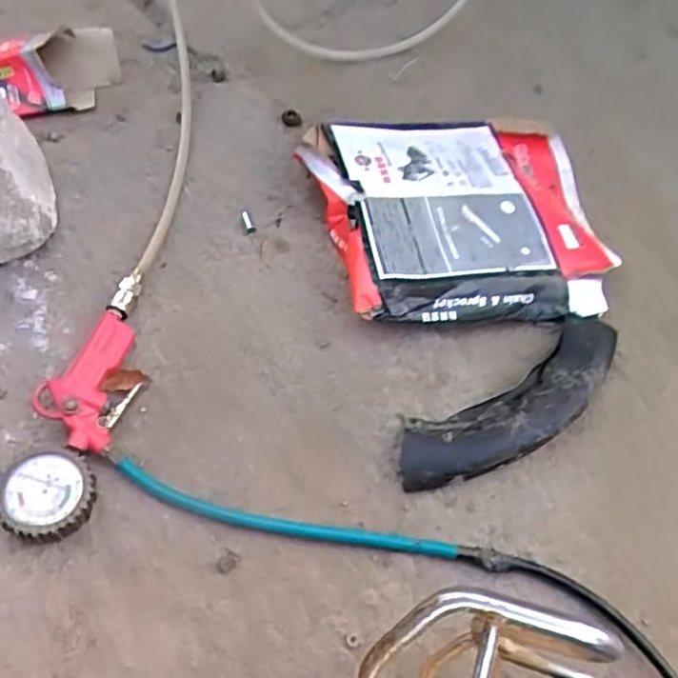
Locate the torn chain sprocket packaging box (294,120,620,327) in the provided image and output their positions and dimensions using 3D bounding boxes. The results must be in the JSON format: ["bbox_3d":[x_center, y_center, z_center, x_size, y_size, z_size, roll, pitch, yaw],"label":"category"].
[{"bbox_3d":[0.127,-0.137,0.683,0.299,0.049,0.271,-9,61,-9],"label":"torn chain sprocket packaging box"}]

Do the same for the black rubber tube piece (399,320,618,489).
[{"bbox_3d":[0.162,0.059,0.585,0.246,0.028,0.077,-29,66,-19],"label":"black rubber tube piece"}]

